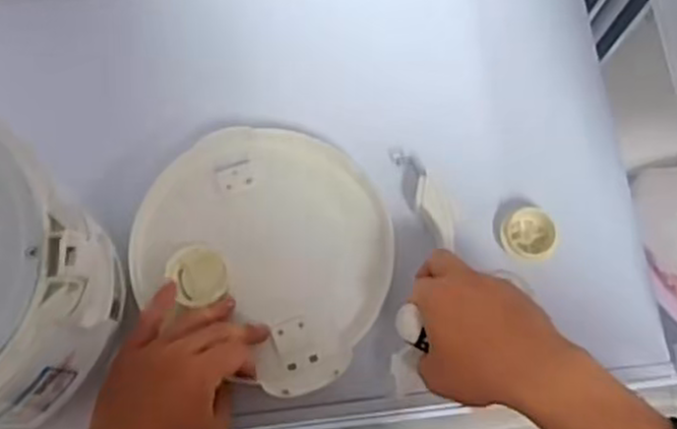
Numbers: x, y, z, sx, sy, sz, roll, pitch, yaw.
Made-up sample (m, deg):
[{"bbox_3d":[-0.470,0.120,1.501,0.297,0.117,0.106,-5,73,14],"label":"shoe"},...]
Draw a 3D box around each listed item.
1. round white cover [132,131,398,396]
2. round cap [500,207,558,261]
[{"bbox_3d":[-0.056,0.022,0.615,0.209,0.029,0.182,35,75,8],"label":"round white cover"},{"bbox_3d":[0.160,0.014,0.629,0.048,0.021,0.047,1,73,-2],"label":"round cap"}]

